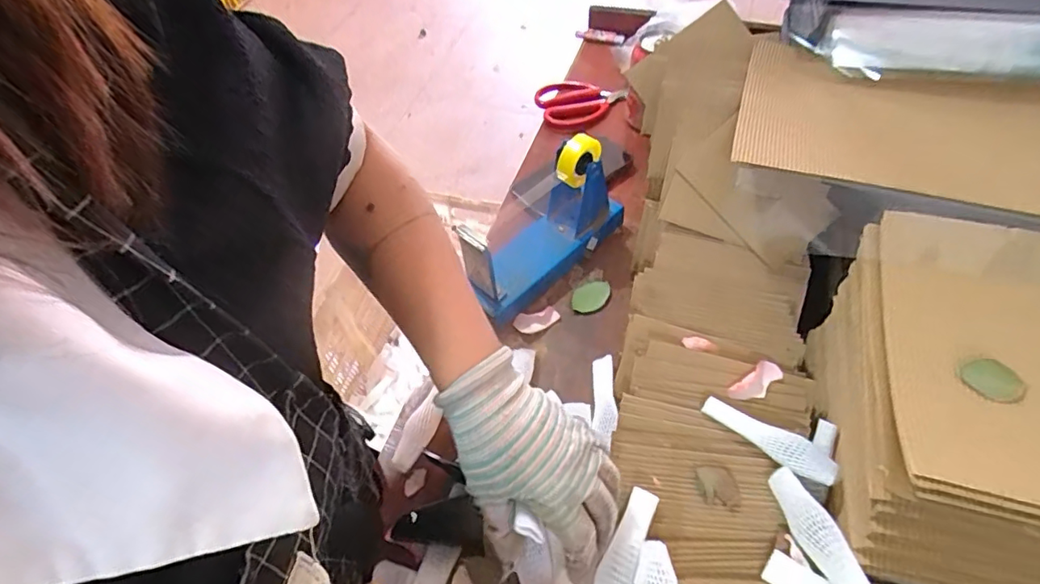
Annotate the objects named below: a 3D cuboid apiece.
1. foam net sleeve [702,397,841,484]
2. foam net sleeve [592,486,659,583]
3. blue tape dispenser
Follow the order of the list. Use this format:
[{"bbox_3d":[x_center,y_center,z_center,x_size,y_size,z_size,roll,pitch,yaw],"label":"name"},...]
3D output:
[{"bbox_3d":[0.189,0.109,0.417,0.097,0.021,0.026,38,66,26],"label":"foam net sleeve"},{"bbox_3d":[0.072,0.186,0.381,0.023,0.018,0.095,22,60,19],"label":"foam net sleeve"},{"bbox_3d":[0.026,-0.076,0.566,0.076,0.124,0.180,35,64,25],"label":"blue tape dispenser"}]

